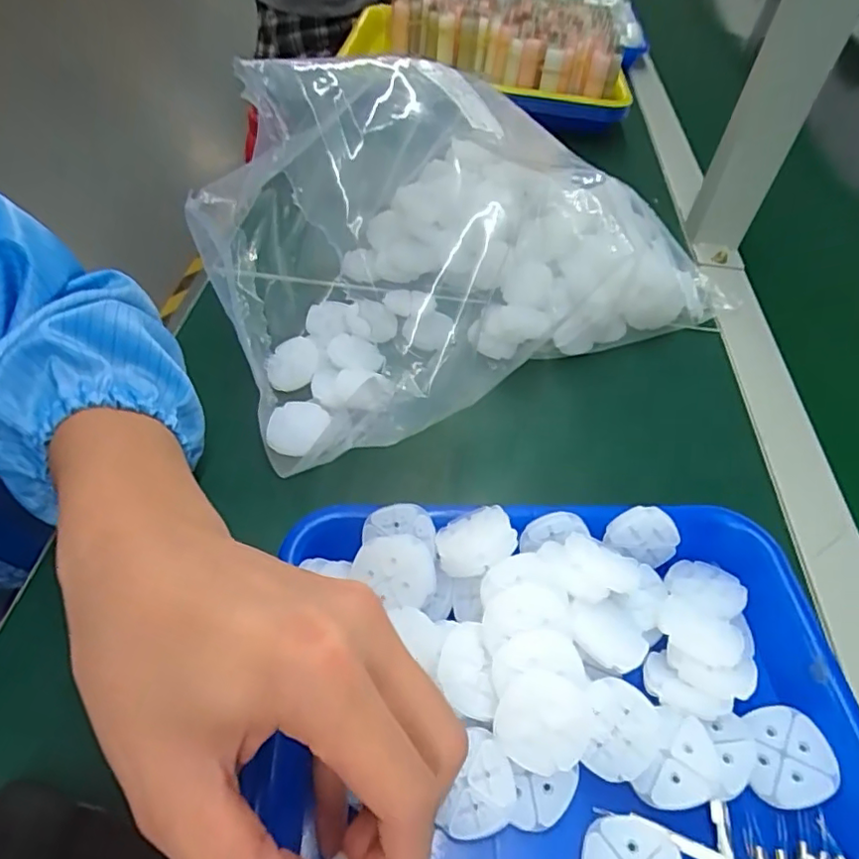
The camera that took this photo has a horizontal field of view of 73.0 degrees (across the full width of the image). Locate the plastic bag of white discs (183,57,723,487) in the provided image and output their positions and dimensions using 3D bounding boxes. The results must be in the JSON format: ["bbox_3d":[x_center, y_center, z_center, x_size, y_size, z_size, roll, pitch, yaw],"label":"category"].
[{"bbox_3d":[0.022,-0.146,0.385,0.346,0.161,0.221,-24,55,-23],"label":"plastic bag of white discs"}]

